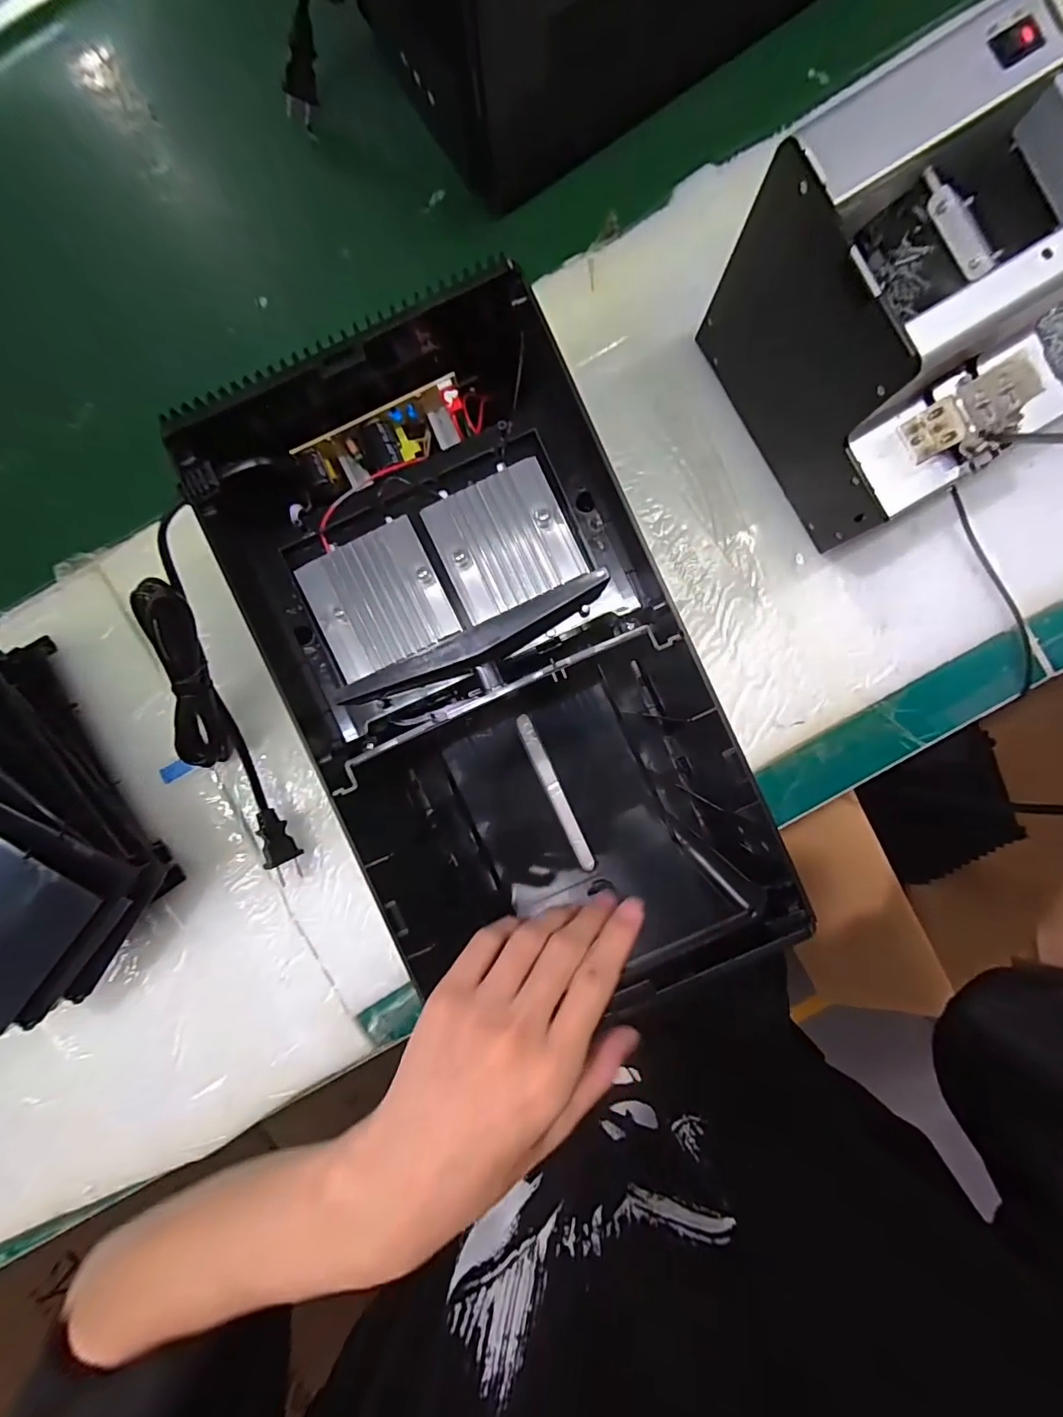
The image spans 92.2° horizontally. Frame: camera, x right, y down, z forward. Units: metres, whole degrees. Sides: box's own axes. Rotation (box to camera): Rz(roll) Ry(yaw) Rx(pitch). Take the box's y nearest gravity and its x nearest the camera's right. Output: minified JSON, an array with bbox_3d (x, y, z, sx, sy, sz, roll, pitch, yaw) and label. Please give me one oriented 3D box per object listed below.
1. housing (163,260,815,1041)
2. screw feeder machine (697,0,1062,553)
[{"bbox_3d":[-0.032,-0.026,0.313,0.200,0.142,0.357,-19,89,3],"label":"housing"},{"bbox_3d":[0.213,-0.222,0.300,0.125,0.144,0.182,-31,89,1],"label":"screw feeder machine"}]

